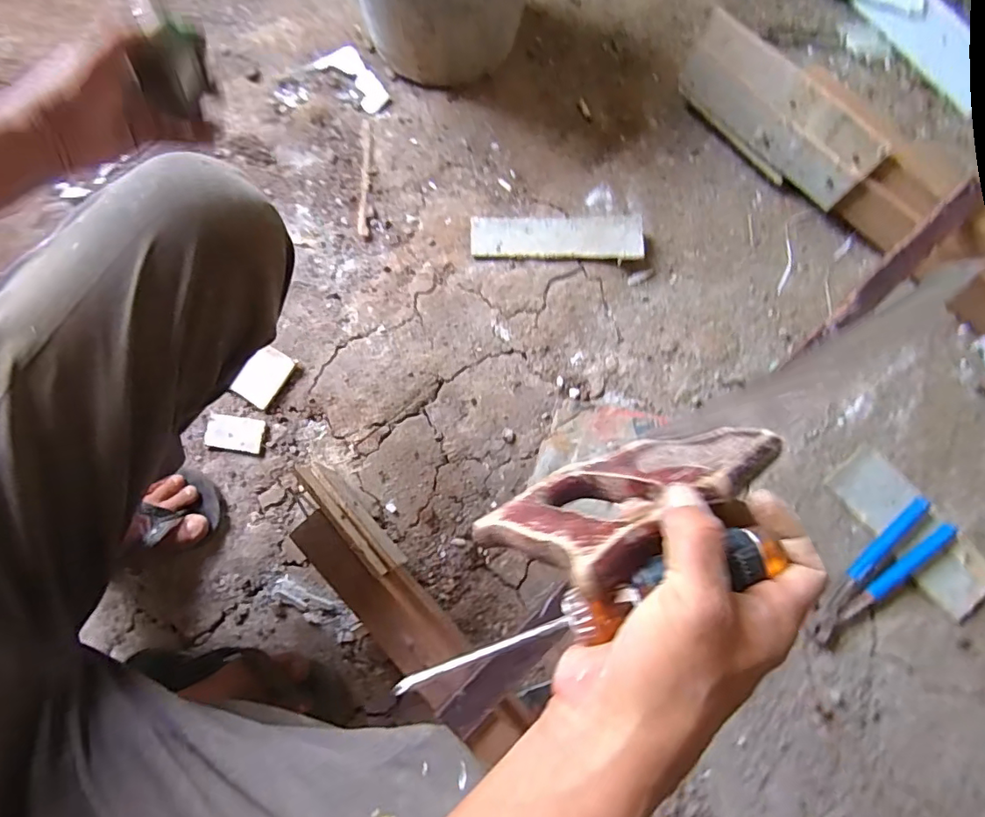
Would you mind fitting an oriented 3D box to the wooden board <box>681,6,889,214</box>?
[{"bbox_3d":[0.396,-0.410,0.741,0.033,0.151,0.295,-39,80,-9],"label":"wooden board"}]

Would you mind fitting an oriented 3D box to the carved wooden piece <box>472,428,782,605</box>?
[{"bbox_3d":[0.075,0.049,0.291,0.140,0.105,0.025,-29,110,-22],"label":"carved wooden piece"}]

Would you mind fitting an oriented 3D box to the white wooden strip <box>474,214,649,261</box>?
[{"bbox_3d":[0.091,-0.247,0.751,0.243,0.013,0.069,1,81,4],"label":"white wooden strip"}]

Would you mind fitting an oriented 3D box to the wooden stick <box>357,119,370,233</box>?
[{"bbox_3d":[-0.194,-0.353,0.789,0.013,0.004,0.195,-1,76,-1],"label":"wooden stick"}]

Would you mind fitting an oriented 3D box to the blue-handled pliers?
[{"bbox_3d":[0.477,0.207,0.646,0.215,0.035,0.055,-41,80,-9],"label":"blue-handled pliers"}]

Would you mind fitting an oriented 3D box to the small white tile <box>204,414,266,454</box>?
[{"bbox_3d":[-0.339,0.033,0.686,0.074,0.008,0.043,9,76,2],"label":"small white tile"}]

